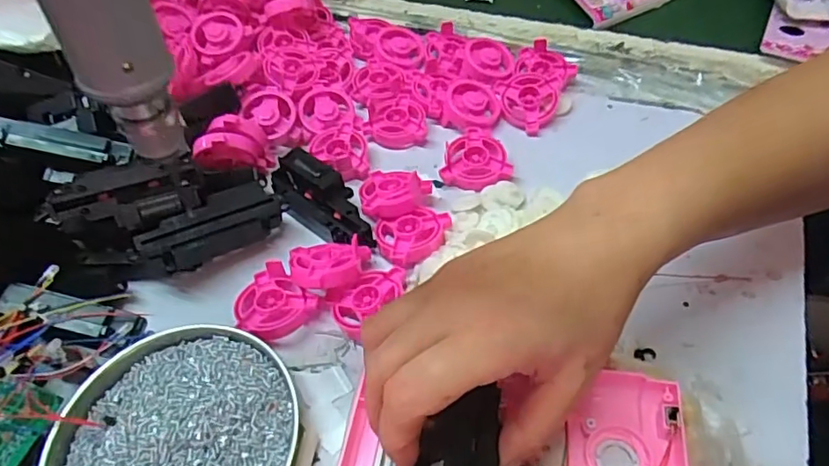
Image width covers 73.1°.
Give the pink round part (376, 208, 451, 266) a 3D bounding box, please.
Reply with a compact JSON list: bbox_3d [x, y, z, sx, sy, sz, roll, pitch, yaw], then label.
[{"bbox_3d":[0.000,0.001,0.398,0.053,0.016,0.041,-18,52,-10],"label":"pink round part"}]

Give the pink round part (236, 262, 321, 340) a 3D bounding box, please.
[{"bbox_3d":[-0.094,0.048,0.368,0.054,0.016,0.045,34,61,27],"label":"pink round part"}]

